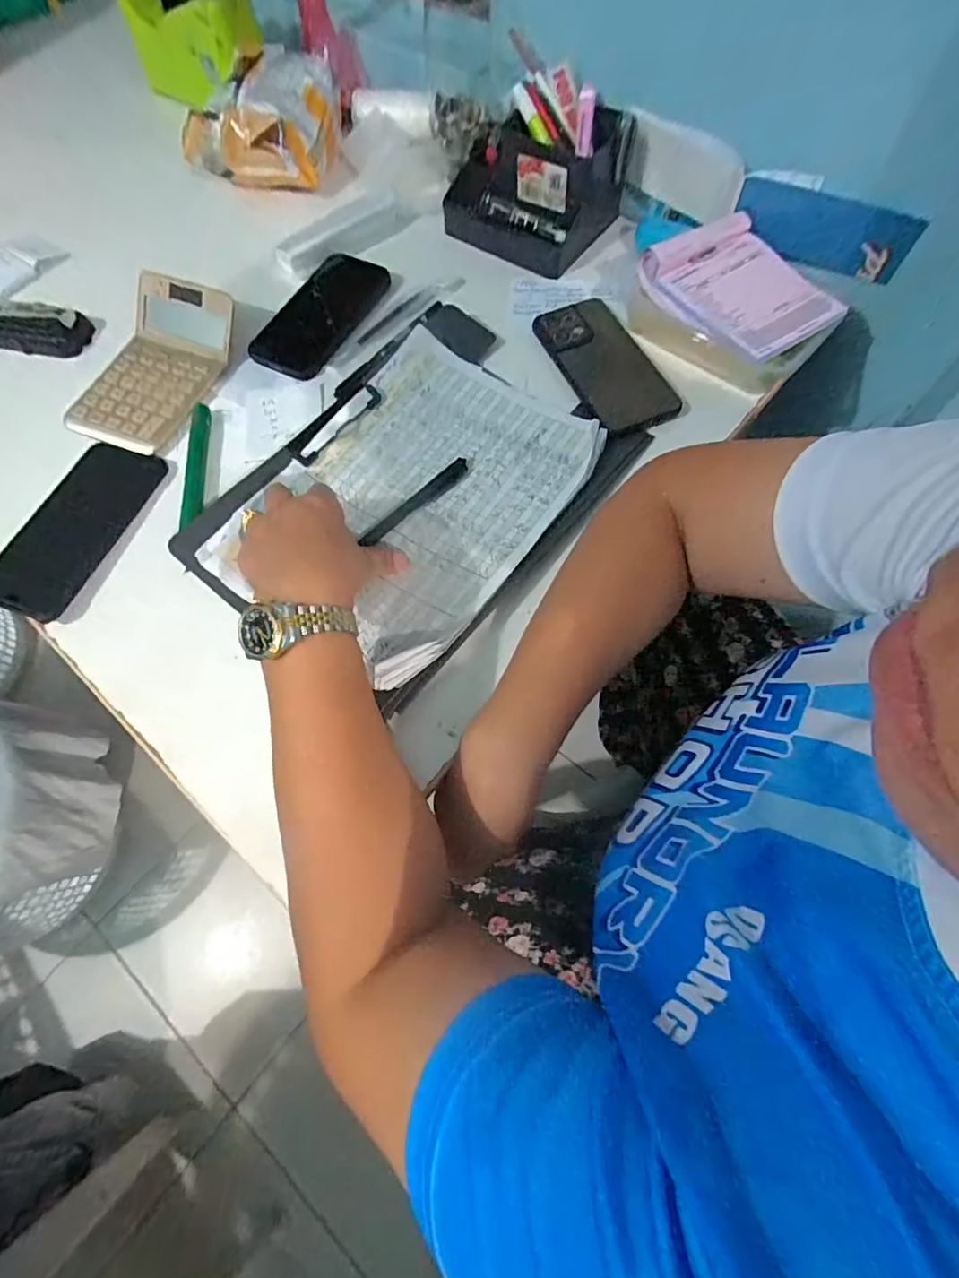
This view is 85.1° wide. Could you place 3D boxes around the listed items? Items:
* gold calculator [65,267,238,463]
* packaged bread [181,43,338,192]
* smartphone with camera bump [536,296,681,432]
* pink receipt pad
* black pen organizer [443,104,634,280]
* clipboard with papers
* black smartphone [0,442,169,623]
[{"bbox_3d":[-0.305,-0.257,0.484,0.106,0.046,0.162,20,70,10],"label":"gold calculator"},{"bbox_3d":[-0.233,-0.582,0.587,0.149,0.069,0.135,19,70,10],"label":"packaged bread"},{"bbox_3d":[0.112,-0.256,0.477,0.076,0.010,0.162,-21,69,-6],"label":"smartphone with camera bump"},{"bbox_3d":[0.230,-0.306,0.455,0.117,0.020,0.141,-30,73,-8],"label":"pink receipt pad"},{"bbox_3d":[0.053,-0.454,0.521,0.153,0.084,0.108,30,72,13],"label":"black pen organizer"},{"bbox_3d":[-0.051,-0.127,0.430,0.243,0.024,0.329,39,74,16],"label":"clipboard with papers"},{"bbox_3d":[-0.335,-0.095,0.435,0.078,0.012,0.166,20,70,10],"label":"black smartphone"}]

